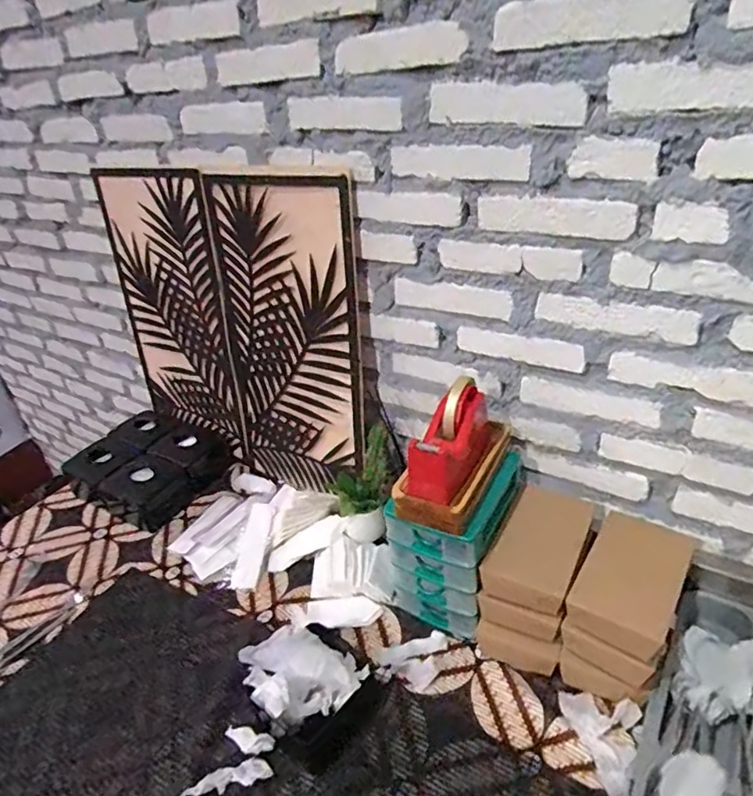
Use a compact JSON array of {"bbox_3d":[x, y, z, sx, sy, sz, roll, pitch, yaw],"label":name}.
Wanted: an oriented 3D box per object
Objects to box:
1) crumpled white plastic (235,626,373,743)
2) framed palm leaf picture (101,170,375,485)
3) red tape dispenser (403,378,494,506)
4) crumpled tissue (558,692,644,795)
[{"bbox_3d":[-0.099,0.370,0.734,0.135,0.091,0.122,23,42,39],"label":"crumpled white plastic"},{"bbox_3d":[-0.287,-0.127,1.081,0.626,0.564,0.032,14,31,32],"label":"framed palm leaf picture"},{"bbox_3d":[0.096,0.052,0.737,0.059,0.104,0.161,13,37,29],"label":"red tape dispenser"},{"bbox_3d":[0.283,0.405,0.668,0.080,0.023,0.125,-12,32,-9],"label":"crumpled tissue"}]

